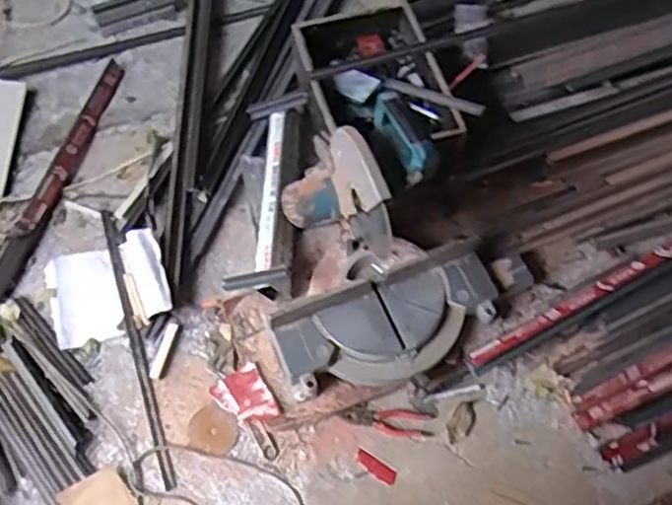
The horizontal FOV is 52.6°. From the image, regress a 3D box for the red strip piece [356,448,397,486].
[{"bbox_3d":[0.081,0.436,1.382,0.092,0.010,0.033,34,70,14],"label":"red strip piece"}]

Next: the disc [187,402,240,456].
[{"bbox_3d":[-0.251,0.365,1.407,0.102,0.005,0.092,31,70,13],"label":"disc"}]

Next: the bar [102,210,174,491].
[{"bbox_3d":[-0.438,0.187,1.477,0.023,0.027,0.651,-17,67,-7],"label":"bar"}]

